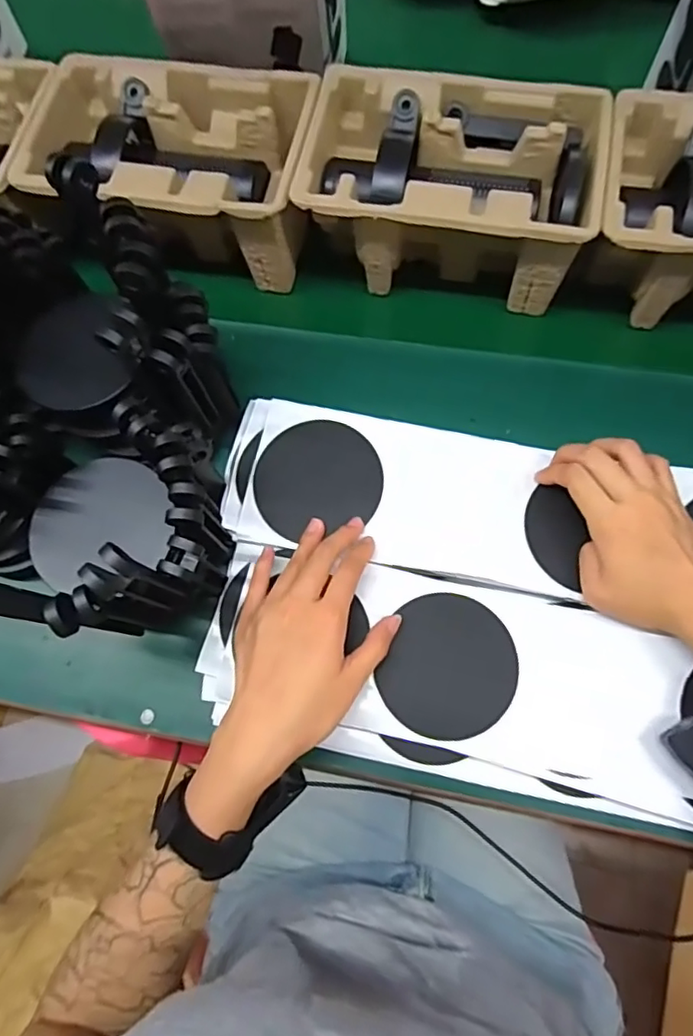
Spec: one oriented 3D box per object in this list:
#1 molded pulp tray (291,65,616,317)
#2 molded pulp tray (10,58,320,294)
[{"bbox_3d":[0.083,-0.269,0.499,0.224,0.101,0.139,9,73,5],"label":"molded pulp tray"},{"bbox_3d":[-0.141,-0.303,0.520,0.231,0.091,0.156,12,73,6],"label":"molded pulp tray"}]

